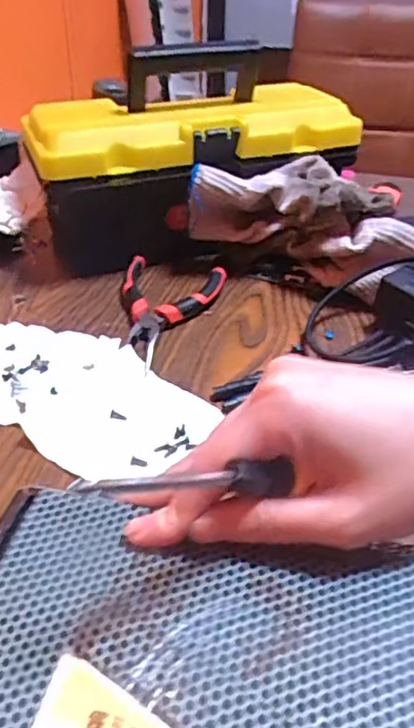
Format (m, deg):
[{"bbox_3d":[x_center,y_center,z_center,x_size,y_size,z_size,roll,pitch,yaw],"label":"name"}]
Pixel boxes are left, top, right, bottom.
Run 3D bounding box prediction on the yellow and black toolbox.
[{"bbox_3d":[-0.009,-0.195,0.582,0.296,0.171,0.138,-7,39,-8],"label":"yellow and black toolbox"}]

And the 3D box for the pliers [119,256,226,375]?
[{"bbox_3d":[-0.039,-0.045,0.513,0.086,0.021,0.146,7,39,9],"label":"pliers"}]

